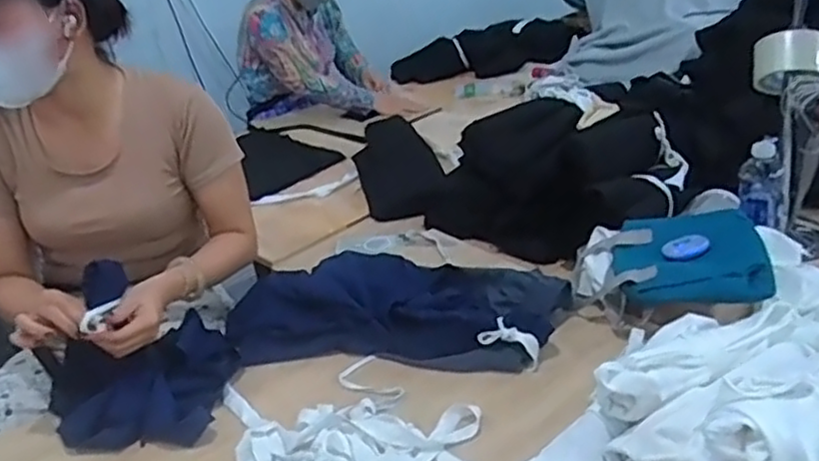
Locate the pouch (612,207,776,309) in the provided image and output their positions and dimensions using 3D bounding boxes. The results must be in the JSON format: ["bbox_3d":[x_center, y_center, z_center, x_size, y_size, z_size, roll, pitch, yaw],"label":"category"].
[{"bbox_3d":[0.392,0.039,0.988,0.202,0.055,0.188,3,29,21],"label":"pouch"}]

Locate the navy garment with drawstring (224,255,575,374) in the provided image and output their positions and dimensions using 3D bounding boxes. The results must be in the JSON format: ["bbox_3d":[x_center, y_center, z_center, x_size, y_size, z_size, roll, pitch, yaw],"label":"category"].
[{"bbox_3d":[-0.025,0.119,1.053,0.502,0.079,0.200,1,28,17],"label":"navy garment with drawstring"}]

